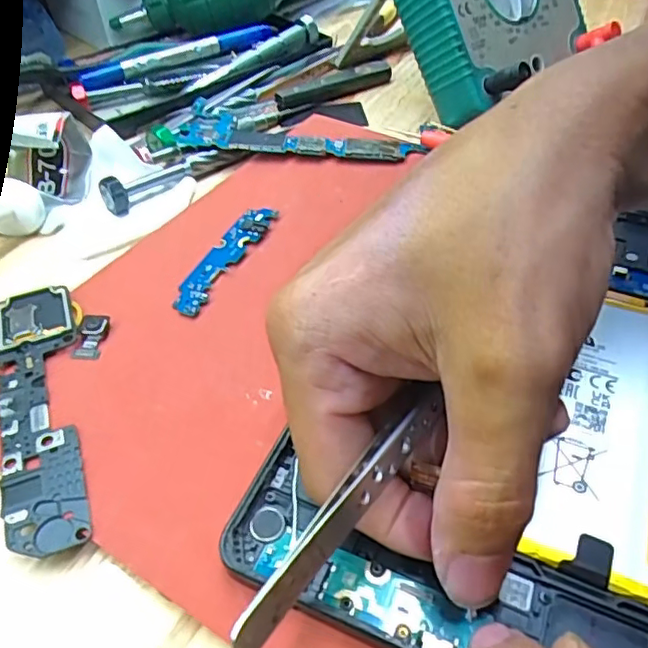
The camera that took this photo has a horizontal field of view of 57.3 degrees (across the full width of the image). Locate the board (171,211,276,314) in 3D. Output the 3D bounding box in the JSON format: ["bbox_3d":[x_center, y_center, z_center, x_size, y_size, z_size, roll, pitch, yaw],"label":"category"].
[{"bbox_3d":[-0.043,-0.029,0.254,0.015,0.004,0.071,17,50,18],"label":"board"}]

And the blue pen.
[{"bbox_3d":[-0.093,-0.175,0.386,0.132,0.013,0.011,-23,49,-17],"label":"blue pen"}]

